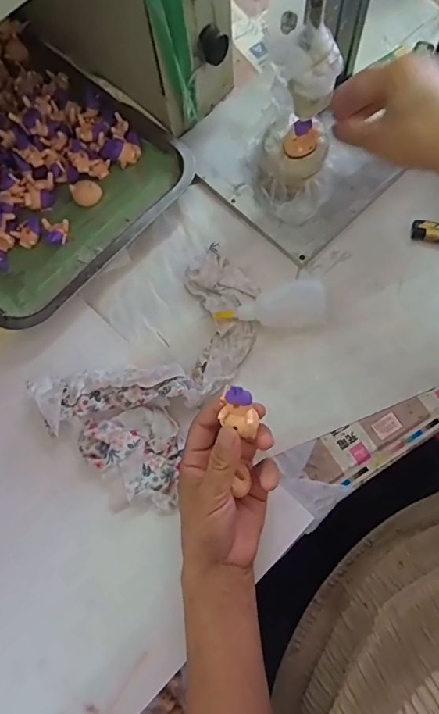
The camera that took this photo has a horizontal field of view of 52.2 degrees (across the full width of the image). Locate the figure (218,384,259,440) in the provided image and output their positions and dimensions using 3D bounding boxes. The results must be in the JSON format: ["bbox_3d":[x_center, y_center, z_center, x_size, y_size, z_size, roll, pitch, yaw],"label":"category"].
[{"bbox_3d":[0.014,0.039,0.330,0.023,0.025,0.035,-12,70,-2],"label":"figure"}]

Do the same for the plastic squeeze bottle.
[{"bbox_3d":[0.049,-0.045,0.423,0.099,0.034,0.040,-6,74,1],"label":"plastic squeeze bottle"}]

